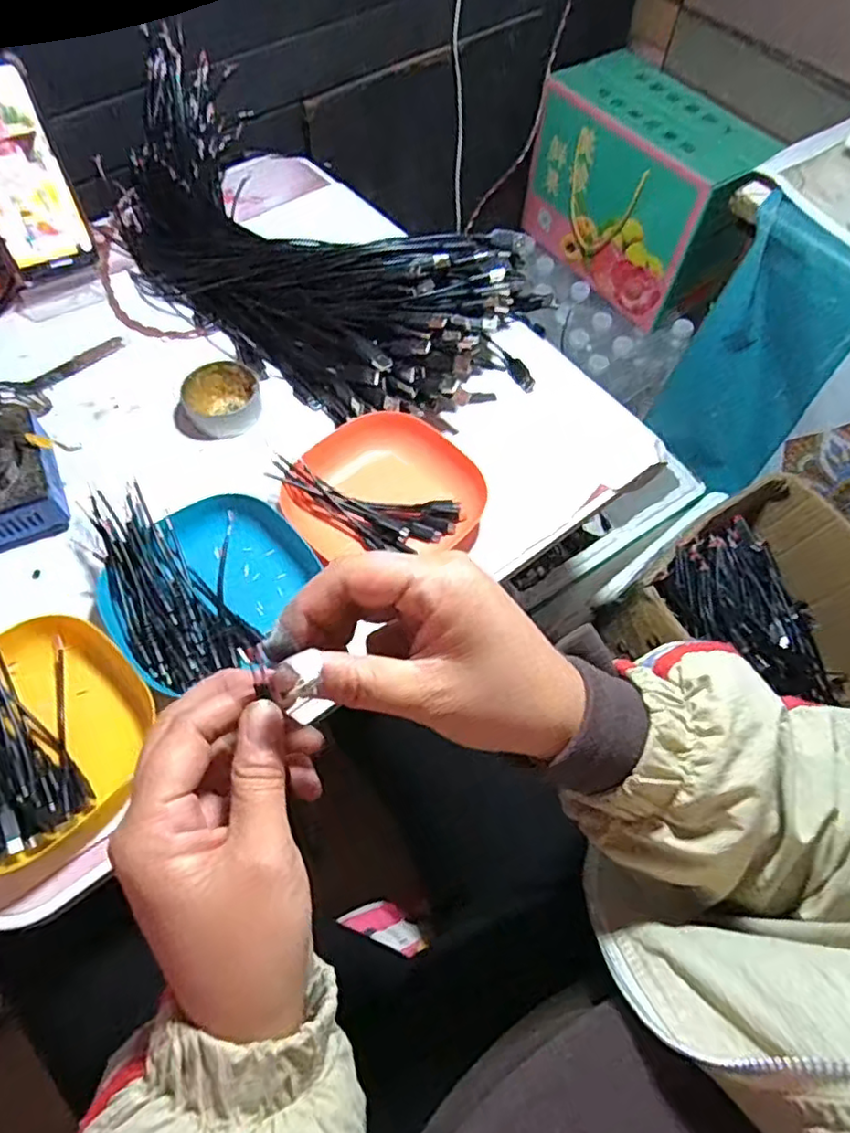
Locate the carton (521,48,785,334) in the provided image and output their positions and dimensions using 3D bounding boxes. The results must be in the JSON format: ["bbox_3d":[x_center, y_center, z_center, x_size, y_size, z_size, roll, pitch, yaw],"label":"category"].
[{"bbox_3d":[0.330,-0.569,0.980,0.161,0.233,0.330,-28,66,-16],"label":"carton"}]

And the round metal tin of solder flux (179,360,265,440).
[{"bbox_3d":[-0.173,-0.144,0.548,0.063,0.023,0.063,1,62,-1],"label":"round metal tin of solder flux"}]

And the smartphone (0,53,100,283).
[{"bbox_3d":[-0.349,-0.333,0.548,0.076,0.162,0.007,-25,56,-18],"label":"smartphone"}]

